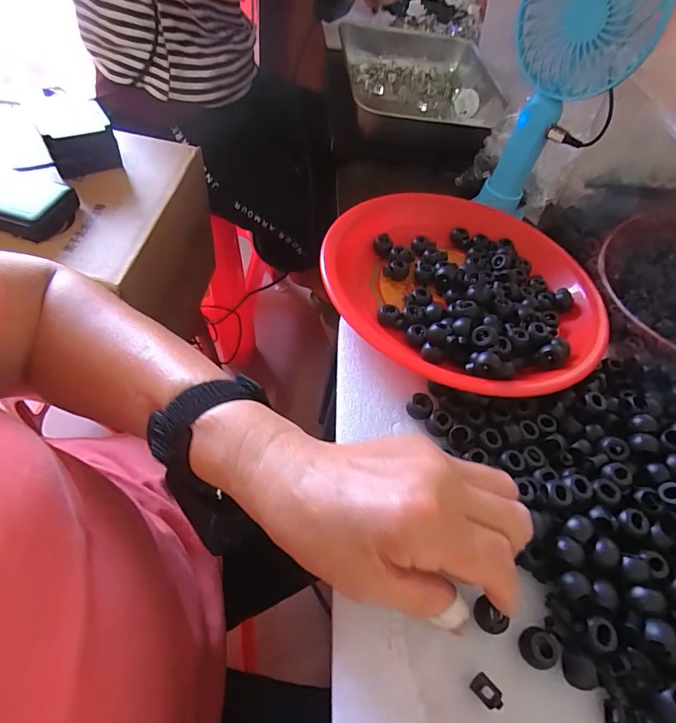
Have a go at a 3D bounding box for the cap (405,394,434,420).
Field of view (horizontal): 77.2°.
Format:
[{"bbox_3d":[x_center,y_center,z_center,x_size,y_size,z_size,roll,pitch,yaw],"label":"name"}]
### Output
[{"bbox_3d":[0.055,0.031,0.282,0.016,0.010,0.016,2,56,-4],"label":"cap"}]

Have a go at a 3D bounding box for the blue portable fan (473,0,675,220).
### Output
[{"bbox_3d":[0.177,-0.218,0.346,0.093,0.193,0.033,38,59,16],"label":"blue portable fan"}]

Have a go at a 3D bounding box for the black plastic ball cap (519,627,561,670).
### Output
[{"bbox_3d":[0.104,0.146,0.214,0.020,0.011,0.017,19,57,7],"label":"black plastic ball cap"}]

